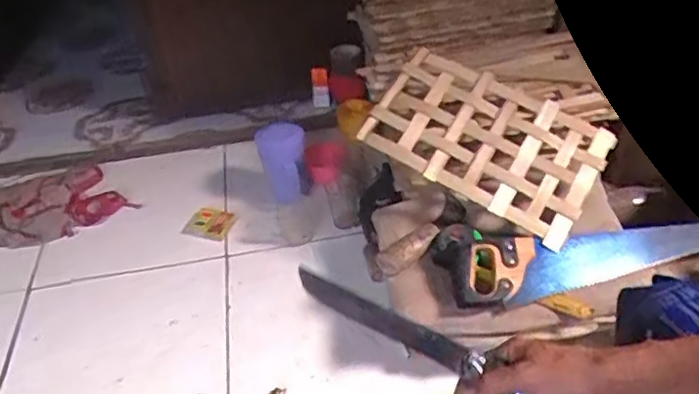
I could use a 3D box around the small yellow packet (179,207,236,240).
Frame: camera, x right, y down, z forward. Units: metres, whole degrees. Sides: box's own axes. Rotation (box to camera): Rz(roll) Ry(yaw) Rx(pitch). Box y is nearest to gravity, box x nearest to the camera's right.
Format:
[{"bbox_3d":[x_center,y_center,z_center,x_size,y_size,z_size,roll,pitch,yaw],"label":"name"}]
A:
[{"bbox_3d":[-0.308,0.059,1.271,0.102,0.011,0.101,15,46,8],"label":"small yellow packet"}]

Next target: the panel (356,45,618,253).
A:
[{"bbox_3d":[0.239,-0.103,1.000,0.380,0.026,0.233,29,67,9],"label":"panel"}]

